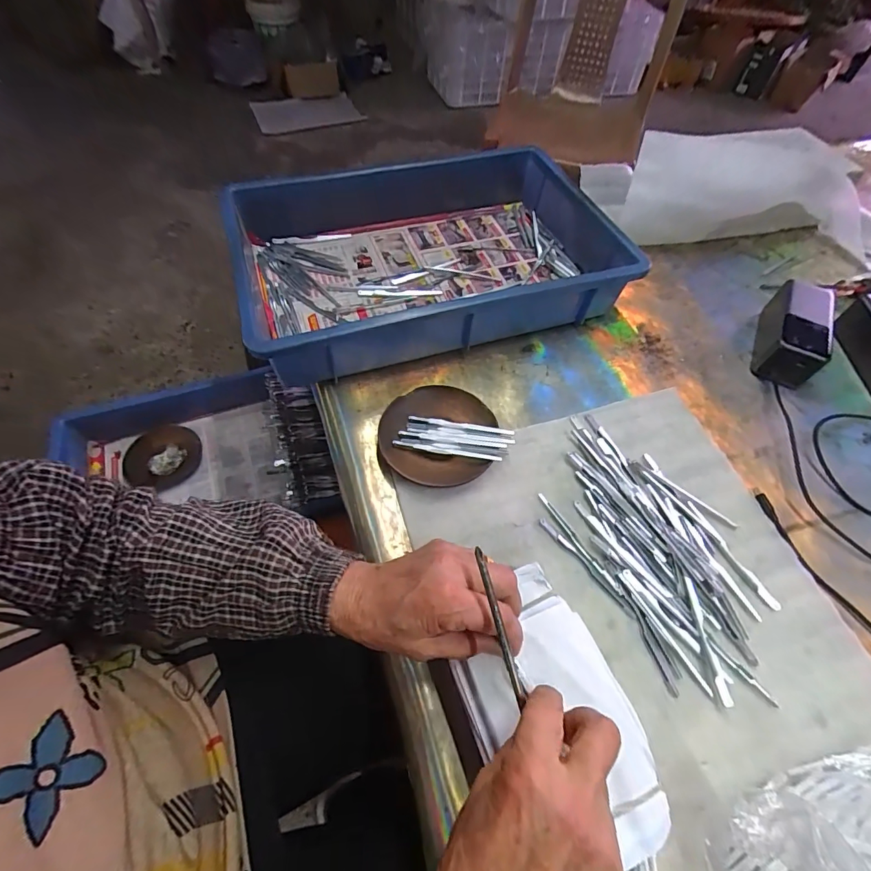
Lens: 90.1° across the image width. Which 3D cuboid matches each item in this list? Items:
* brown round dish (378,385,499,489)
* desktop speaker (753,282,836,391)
[{"bbox_3d":[0.001,-0.002,0.425,0.109,0.013,0.112,2,57,-2],"label":"brown round dish"},{"bbox_3d":[0.415,-0.123,0.504,0.054,0.058,0.142,23,58,12],"label":"desktop speaker"}]

